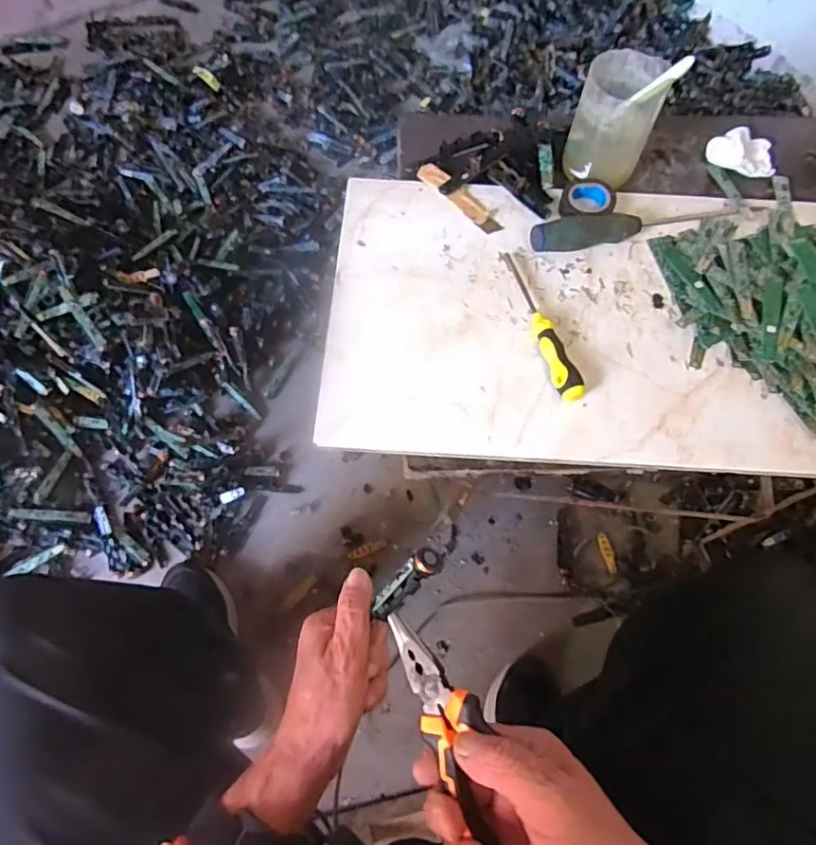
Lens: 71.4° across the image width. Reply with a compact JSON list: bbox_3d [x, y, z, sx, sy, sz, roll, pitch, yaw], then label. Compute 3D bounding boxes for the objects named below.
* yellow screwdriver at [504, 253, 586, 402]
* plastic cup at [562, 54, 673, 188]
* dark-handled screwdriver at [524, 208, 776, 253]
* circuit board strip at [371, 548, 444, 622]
[{"bbox_3d":[0.117,-0.091,0.507,0.023,0.021,0.161,-15,70,-8],"label":"yellow screwdriver"},{"bbox_3d":[0.203,-0.298,0.565,0.076,0.090,0.081,13,69,3],"label":"plastic cup"},{"bbox_3d":[0.236,-0.198,0.560,0.245,0.032,0.027,-13,70,-7],"label":"dark-handled screwdriver"},{"bbox_3d":[-0.002,0.101,0.350,0.016,0.009,0.063,44,118,14],"label":"circuit board strip"}]

